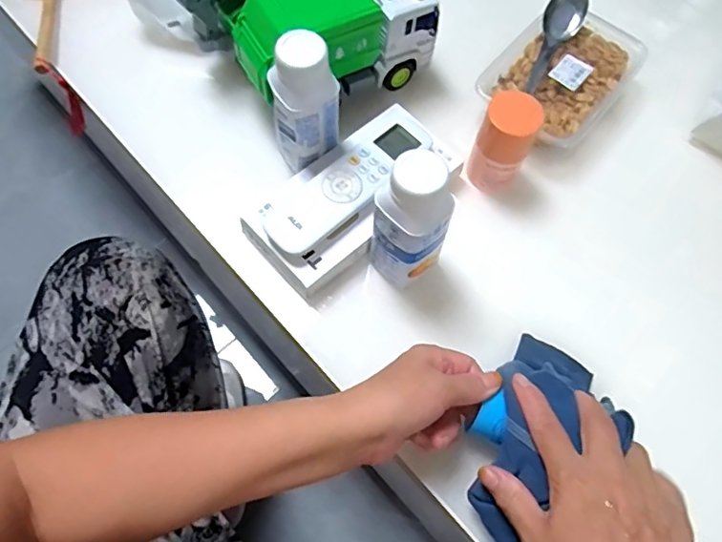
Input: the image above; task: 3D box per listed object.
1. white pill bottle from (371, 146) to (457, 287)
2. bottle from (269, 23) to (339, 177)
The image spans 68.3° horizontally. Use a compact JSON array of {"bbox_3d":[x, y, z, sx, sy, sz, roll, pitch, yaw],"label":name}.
[{"bbox_3d":[0.039,-0.037,0.410,0.050,0.127,0.052,-30,72,-14],"label":"white pill bottle"},{"bbox_3d":[-0.049,-0.143,0.445,0.051,0.114,0.049,-40,74,-17],"label":"bottle"}]

